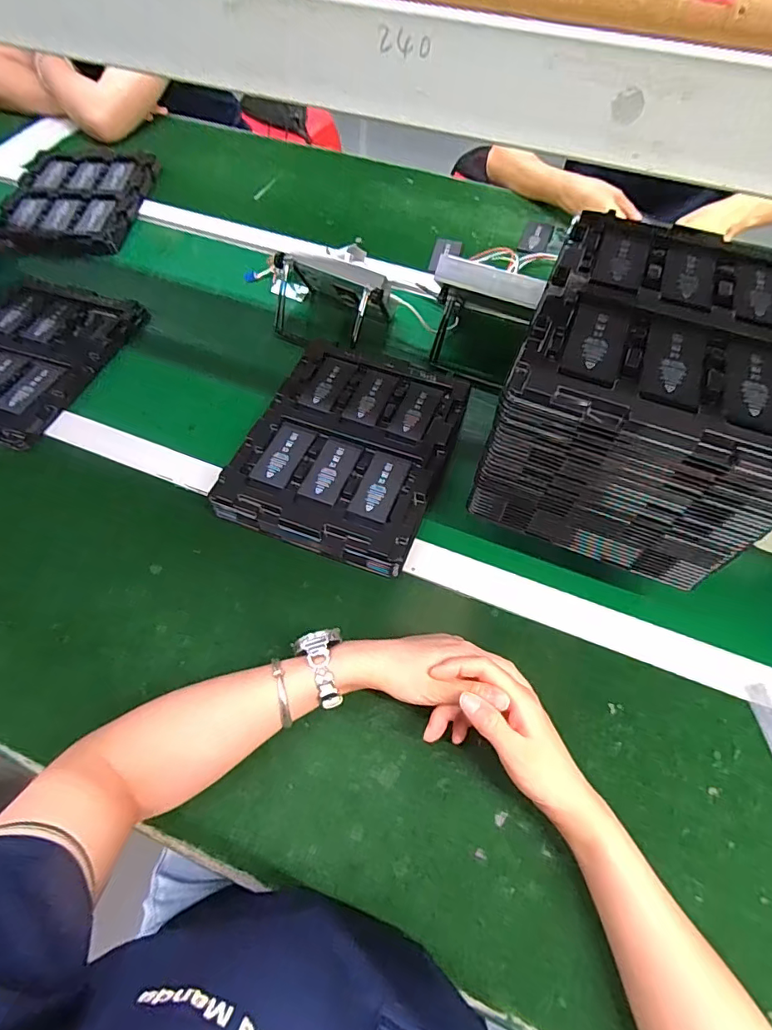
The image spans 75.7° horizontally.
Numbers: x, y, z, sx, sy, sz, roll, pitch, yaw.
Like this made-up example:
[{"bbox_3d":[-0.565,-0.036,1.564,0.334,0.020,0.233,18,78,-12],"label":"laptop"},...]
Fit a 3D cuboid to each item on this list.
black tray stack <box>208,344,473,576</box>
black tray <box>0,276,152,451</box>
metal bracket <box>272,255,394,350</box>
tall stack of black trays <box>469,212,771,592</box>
[{"bbox_3d":[-0.041,-0.081,0.584,0.216,0.039,0.273,19,62,10],"label":"black tray stack"},{"bbox_3d":[-0.492,-0.219,0.668,0.219,0.027,0.272,19,62,10],"label":"black tray"},{"bbox_3d":[-0.077,-0.296,0.683,0.153,0.084,0.103,29,64,15],"label":"metal bracket"},{"bbox_3d":[0.236,-0.118,0.460,0.209,0.157,0.271,21,62,12],"label":"tall stack of black trays"}]

